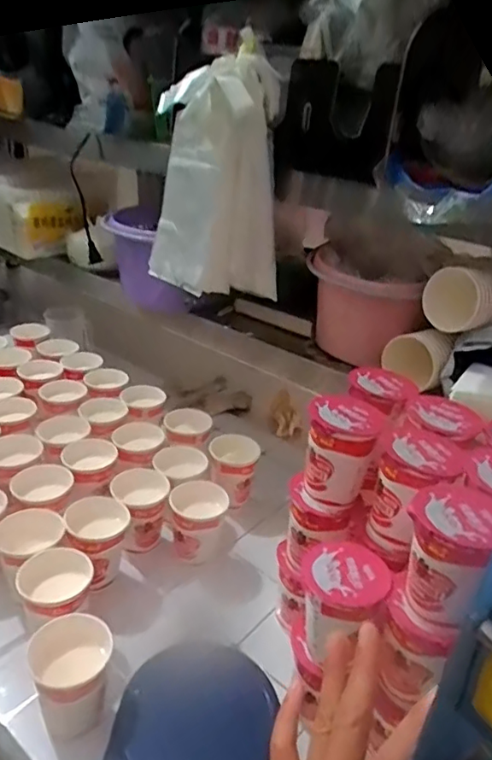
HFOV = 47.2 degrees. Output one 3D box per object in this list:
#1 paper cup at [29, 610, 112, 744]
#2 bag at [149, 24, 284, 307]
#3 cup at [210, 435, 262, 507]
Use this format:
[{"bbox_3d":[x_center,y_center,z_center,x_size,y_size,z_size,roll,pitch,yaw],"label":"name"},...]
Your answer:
[{"bbox_3d":[-0.147,0.256,0.482,0.063,0.076,0.068,5,27,-3],"label":"paper cup"},{"bbox_3d":[-0.028,-0.239,0.672,0.150,0.265,0.100,2,27,-8],"label":"bag"},{"bbox_3d":[-0.019,0.121,0.756,0.067,0.064,0.074,7,27,1],"label":"cup"}]

